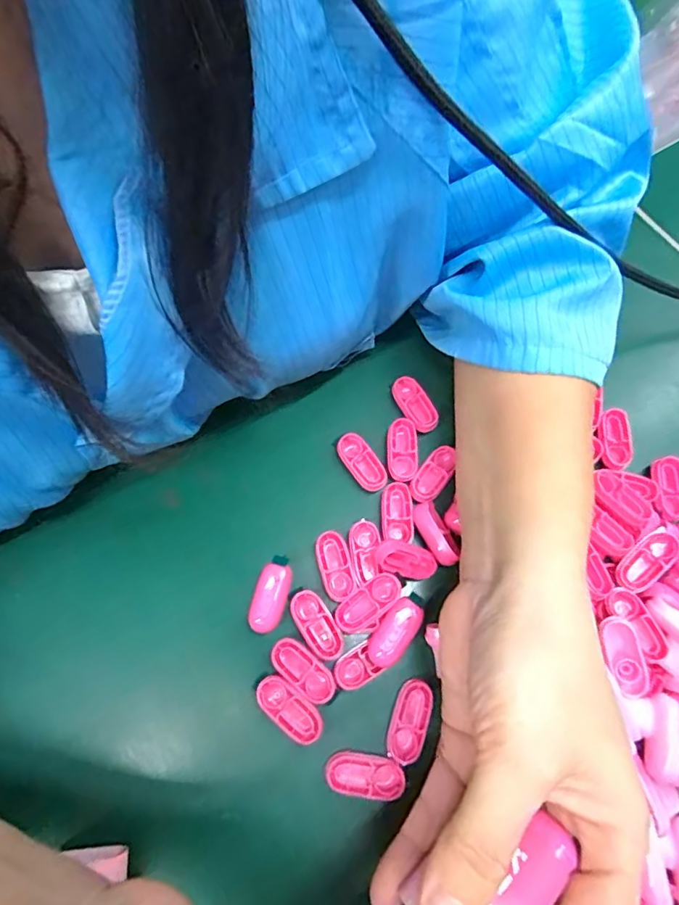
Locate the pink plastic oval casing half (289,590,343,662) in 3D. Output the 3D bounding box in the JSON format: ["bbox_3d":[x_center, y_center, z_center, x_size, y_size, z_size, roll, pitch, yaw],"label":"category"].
[{"bbox_3d":[-0.011,0.083,0.241,0.016,0.004,0.034,-30,74,-12],"label":"pink plastic oval casing half"}]

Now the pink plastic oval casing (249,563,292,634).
[{"bbox_3d":[-0.034,0.070,0.241,0.016,0.007,0.031,14,70,2],"label":"pink plastic oval casing"}]

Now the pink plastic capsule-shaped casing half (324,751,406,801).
[{"bbox_3d":[0.011,0.140,0.217,0.034,0.004,0.016,8,70,0],"label":"pink plastic capsule-shaped casing half"}]

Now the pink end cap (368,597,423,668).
[{"bbox_3d":[0.026,0.084,0.232,0.016,0.015,0.031,33,72,9],"label":"pink end cap"}]

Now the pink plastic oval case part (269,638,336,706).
[{"bbox_3d":[-0.017,0.101,0.231,0.033,0.004,0.015,38,73,11],"label":"pink plastic oval case part"}]

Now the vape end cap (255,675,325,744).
[{"bbox_3d":[-0.023,0.116,0.226,0.034,0.004,0.015,37,73,10],"label":"vape end cap"}]

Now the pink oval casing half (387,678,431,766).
[{"bbox_3d":[0.032,0.120,0.225,0.015,0.004,0.033,19,71,4],"label":"pink oval casing half"}]

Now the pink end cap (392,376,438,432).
[{"bbox_3d":[0.042,-0.028,0.281,0.016,0.005,0.034,-27,74,-11],"label":"pink end cap"}]

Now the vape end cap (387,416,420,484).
[{"bbox_3d":[0.034,-0.002,0.272,0.016,0.004,0.035,-2,70,-3],"label":"vape end cap"}]

